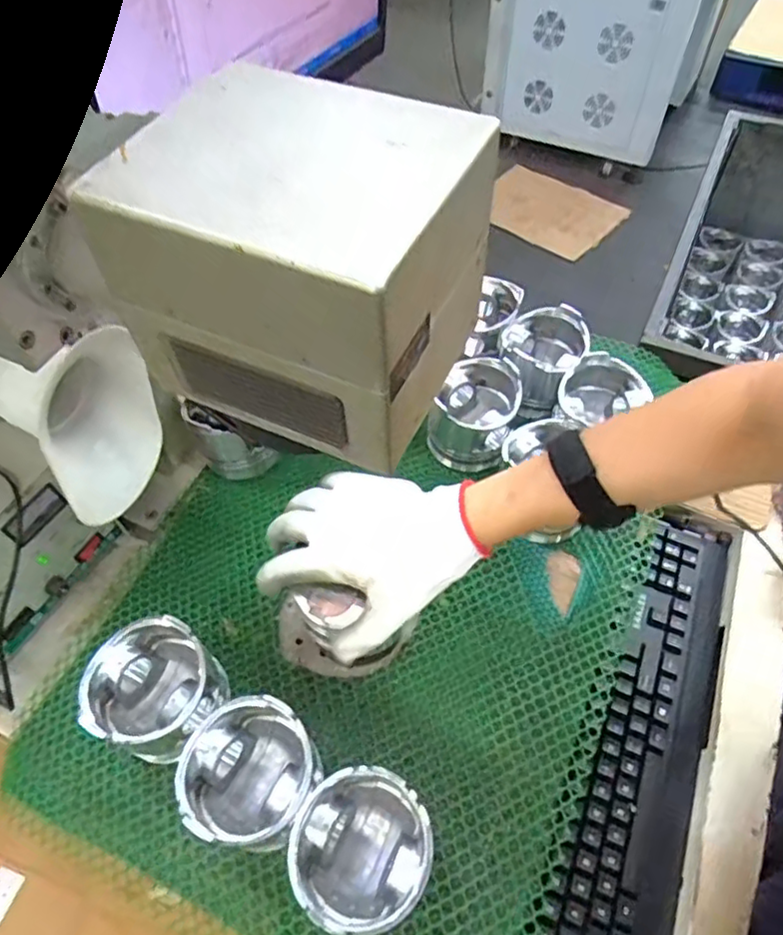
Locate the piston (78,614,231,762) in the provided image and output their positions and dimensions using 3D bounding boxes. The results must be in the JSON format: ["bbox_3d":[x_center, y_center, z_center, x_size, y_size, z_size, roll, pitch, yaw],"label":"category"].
[{"bbox_3d":[-0.180,0.171,0.484,0.086,0.069,0.089,-1,55,1],"label":"piston"}]

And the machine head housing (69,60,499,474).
[{"bbox_3d":[-0.032,-0.077,0.241,0.117,0.092,0.093,20,58,15],"label":"machine head housing"}]

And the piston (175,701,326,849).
[{"bbox_3d":[-0.098,0.218,0.446,0.087,0.074,0.085,-1,55,1],"label":"piston"}]

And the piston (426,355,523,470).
[{"bbox_3d":[0.085,-0.055,0.650,0.087,0.080,0.088,14,56,11],"label":"piston"}]

